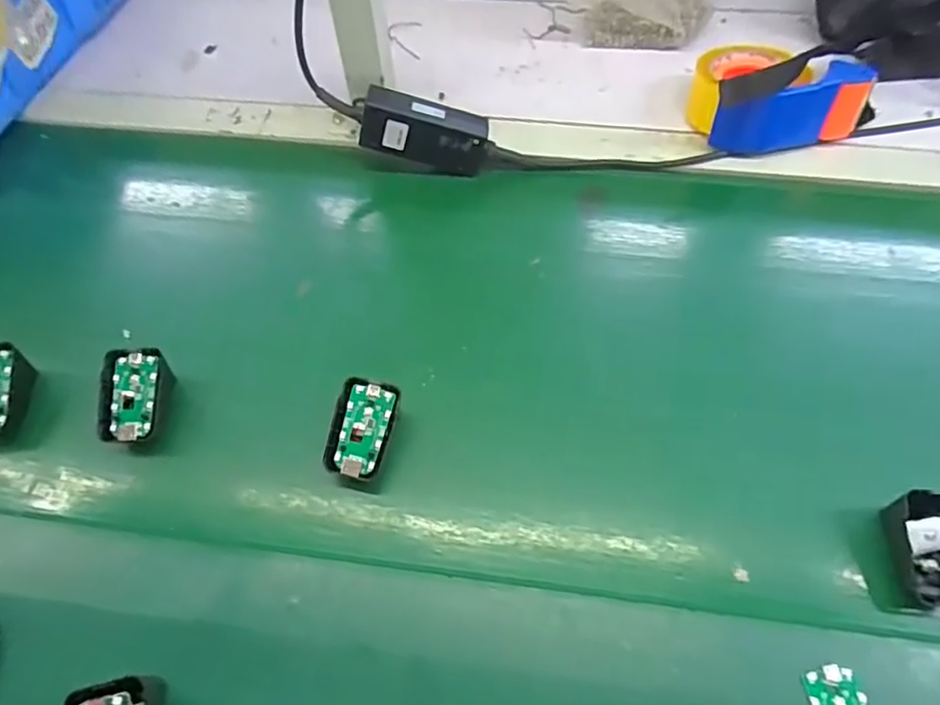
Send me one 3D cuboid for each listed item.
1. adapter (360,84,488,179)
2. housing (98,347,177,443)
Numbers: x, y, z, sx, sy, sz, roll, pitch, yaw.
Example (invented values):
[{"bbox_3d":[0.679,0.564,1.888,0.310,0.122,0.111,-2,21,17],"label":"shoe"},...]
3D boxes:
[{"bbox_3d":[-0.041,-0.205,0.566,0.115,0.052,0.030,12,58,-14],"label":"adapter"},{"bbox_3d":[-0.253,0.035,0.454,0.040,0.041,0.065,1,59,2],"label":"housing"}]

